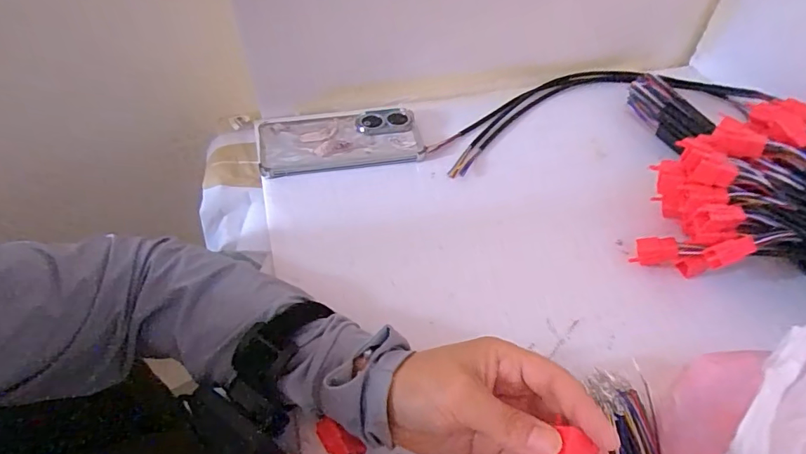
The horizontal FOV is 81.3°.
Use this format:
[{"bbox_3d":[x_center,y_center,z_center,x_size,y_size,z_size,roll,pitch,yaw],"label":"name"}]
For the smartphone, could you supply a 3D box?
[{"bbox_3d":[-0.064,-0.089,0.482,0.159,0.012,0.075,-7,53,-9],"label":"smartphone"}]

